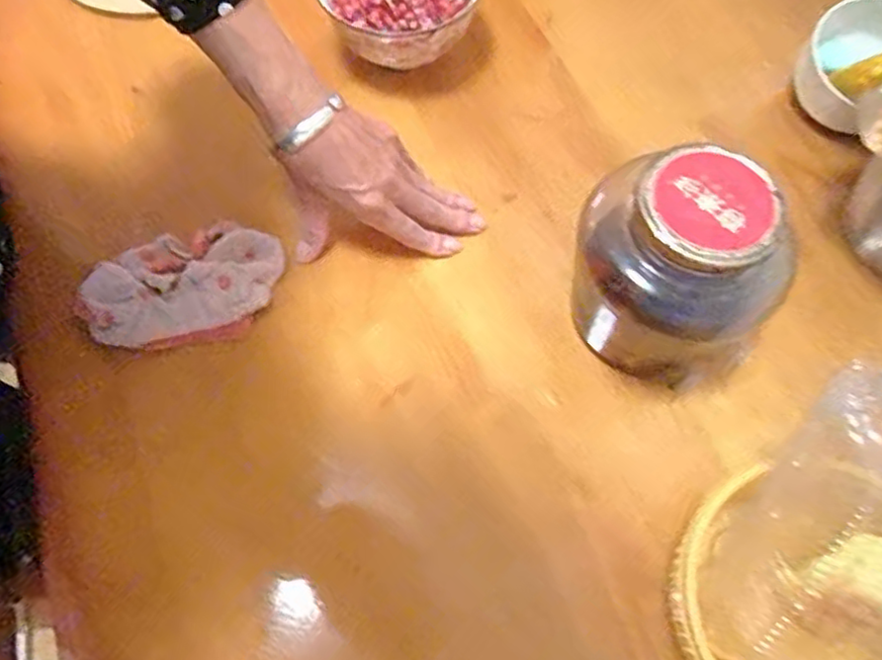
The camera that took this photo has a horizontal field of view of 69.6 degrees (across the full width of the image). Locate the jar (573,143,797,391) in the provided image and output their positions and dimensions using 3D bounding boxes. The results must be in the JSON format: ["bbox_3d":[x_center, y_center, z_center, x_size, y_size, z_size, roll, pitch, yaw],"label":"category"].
[{"bbox_3d":[0.138,-0.029,0.405,0.097,0.142,0.110,-7,66,-1],"label":"jar"}]

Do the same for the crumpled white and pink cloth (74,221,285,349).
[{"bbox_3d":[-0.186,-0.035,0.456,0.137,0.035,0.085,-10,64,-2],"label":"crumpled white and pink cloth"}]

